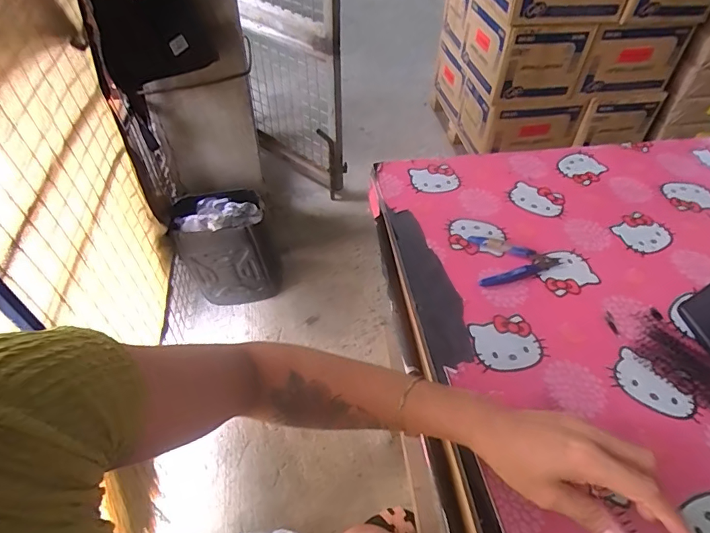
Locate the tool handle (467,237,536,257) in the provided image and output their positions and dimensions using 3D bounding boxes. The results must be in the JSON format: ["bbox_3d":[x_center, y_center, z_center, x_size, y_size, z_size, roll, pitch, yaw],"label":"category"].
[{"bbox_3d":[0.202,-0.027,0.630,0.088,0.009,0.018,18,49,14],"label":"tool handle"}]

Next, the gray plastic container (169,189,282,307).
[{"bbox_3d":[-0.420,-0.046,1.539,0.305,0.366,0.223,-8,48,-9],"label":"gray plastic container"}]

